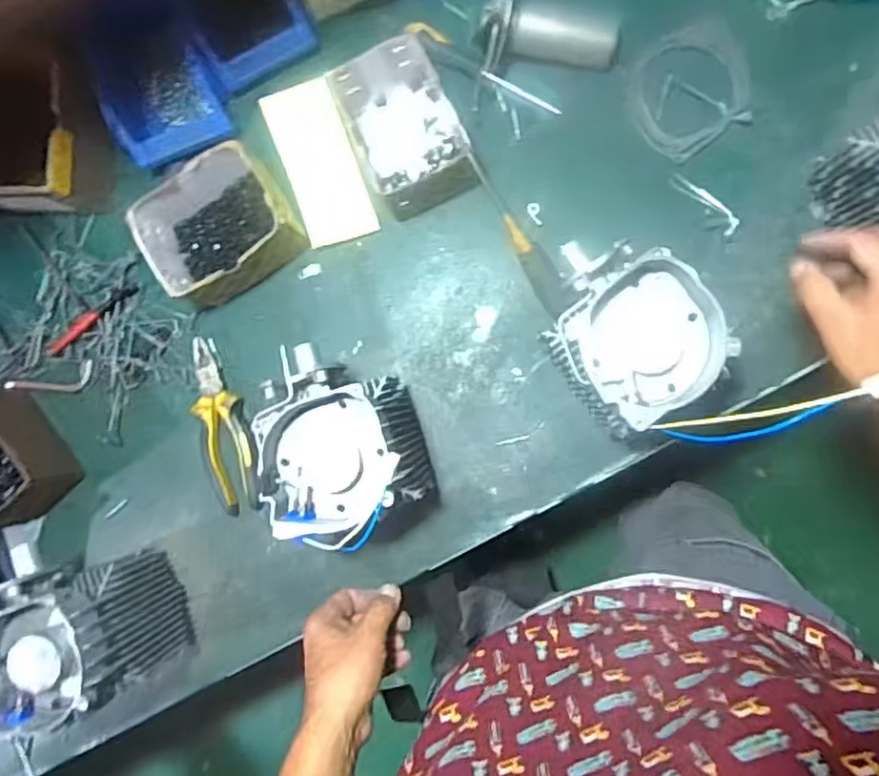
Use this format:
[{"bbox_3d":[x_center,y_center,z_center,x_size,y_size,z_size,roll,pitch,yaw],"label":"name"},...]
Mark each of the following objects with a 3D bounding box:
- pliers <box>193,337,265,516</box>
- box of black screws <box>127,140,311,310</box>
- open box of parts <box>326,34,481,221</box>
[{"bbox_3d":[-0.249,0.044,0.781,0.062,0.015,0.201,-14,90,5],"label":"pliers"},{"bbox_3d":[-0.241,-0.175,0.747,0.156,0.082,0.133,-35,88,5],"label":"box of black screws"},{"bbox_3d":[-0.036,-0.271,0.721,0.108,0.089,0.152,-26,89,5],"label":"open box of parts"}]

